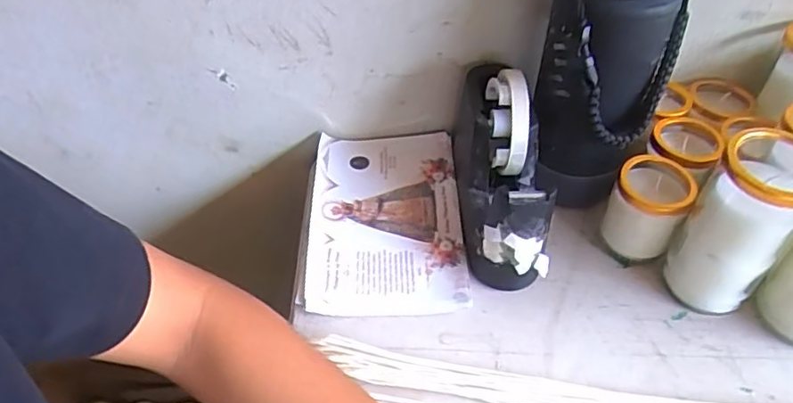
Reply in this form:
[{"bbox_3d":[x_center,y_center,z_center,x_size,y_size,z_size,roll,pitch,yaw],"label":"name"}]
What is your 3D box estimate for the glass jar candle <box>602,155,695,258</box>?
[{"bbox_3d":[0.212,0.008,0.504,0.058,0.081,0.061,19,48,17],"label":"glass jar candle"}]

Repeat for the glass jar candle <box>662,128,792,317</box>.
[{"bbox_3d":[0.261,0.021,0.447,0.068,0.142,0.075,34,54,28],"label":"glass jar candle"}]

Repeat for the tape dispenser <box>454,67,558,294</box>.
[{"bbox_3d":[0.091,-0.024,0.496,0.059,0.125,0.157,-1,46,-2],"label":"tape dispenser"}]

